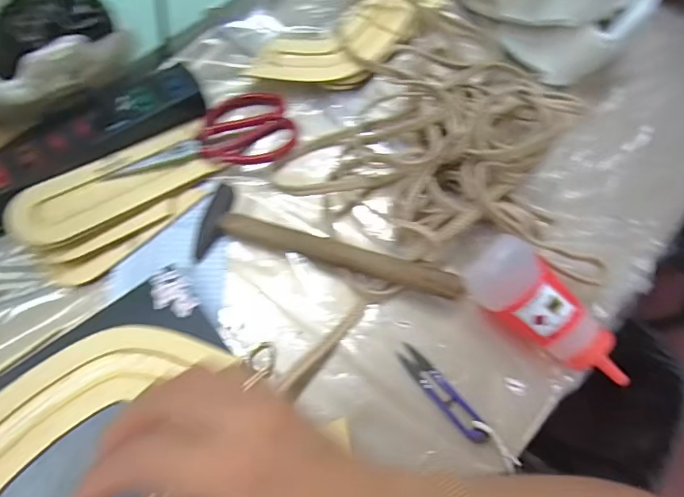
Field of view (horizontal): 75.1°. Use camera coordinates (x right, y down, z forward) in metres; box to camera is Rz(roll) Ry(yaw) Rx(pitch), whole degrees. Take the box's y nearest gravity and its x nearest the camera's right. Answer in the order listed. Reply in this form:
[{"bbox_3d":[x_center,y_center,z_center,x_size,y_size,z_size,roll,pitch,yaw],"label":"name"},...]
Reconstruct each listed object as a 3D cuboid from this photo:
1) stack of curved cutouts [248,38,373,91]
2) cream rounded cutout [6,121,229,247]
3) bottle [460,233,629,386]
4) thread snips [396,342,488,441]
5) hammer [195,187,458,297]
[{"bbox_3d":[-0.032,-0.212,0.508,0.127,0.016,0.055,6,68,-1],"label":"stack of curved cutouts"},{"bbox_3d":[-0.216,-0.064,0.433,0.189,0.011,0.065,-30,81,-23],"label":"cream rounded cutout"},{"bbox_3d":[0.174,0.059,0.392,0.056,0.061,0.161,-37,74,-16],"label":"bottle"},{"bbox_3d":[0.088,0.125,0.389,0.021,0.010,0.099,-38,75,-16],"label":"thread snips"},{"bbox_3d":[-0.012,-0.009,0.427,0.248,0.025,0.077,9,68,1],"label":"hammer"}]

